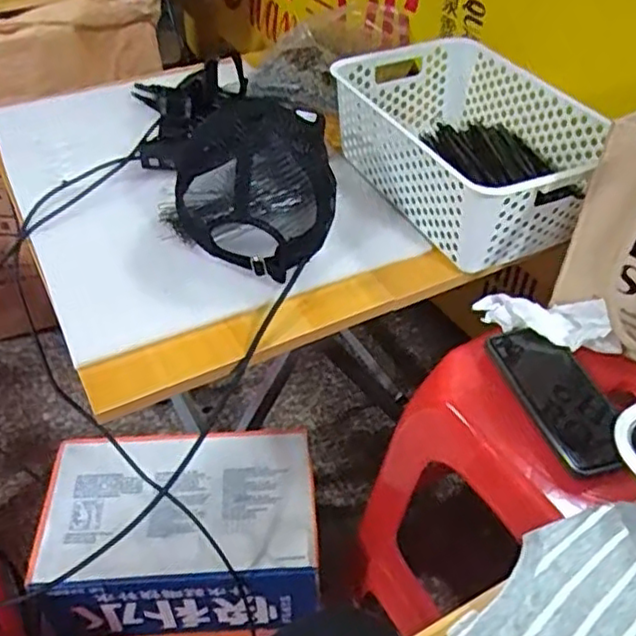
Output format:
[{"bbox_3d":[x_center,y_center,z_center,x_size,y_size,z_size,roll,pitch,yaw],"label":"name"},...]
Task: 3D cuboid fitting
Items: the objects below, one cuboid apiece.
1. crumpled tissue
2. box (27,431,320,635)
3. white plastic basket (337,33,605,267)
[{"bbox_3d":[0.228,0.000,0.668,0.140,0.039,0.055,17,47,16],"label":"crumpled tissue"},{"bbox_3d":[-0.177,0.297,0.906,0.331,0.201,0.208,-2,45,-3],"label":"box"},{"bbox_3d":[0.173,-0.197,0.767,0.205,0.104,0.311,-20,48,-20],"label":"white plastic basket"}]

